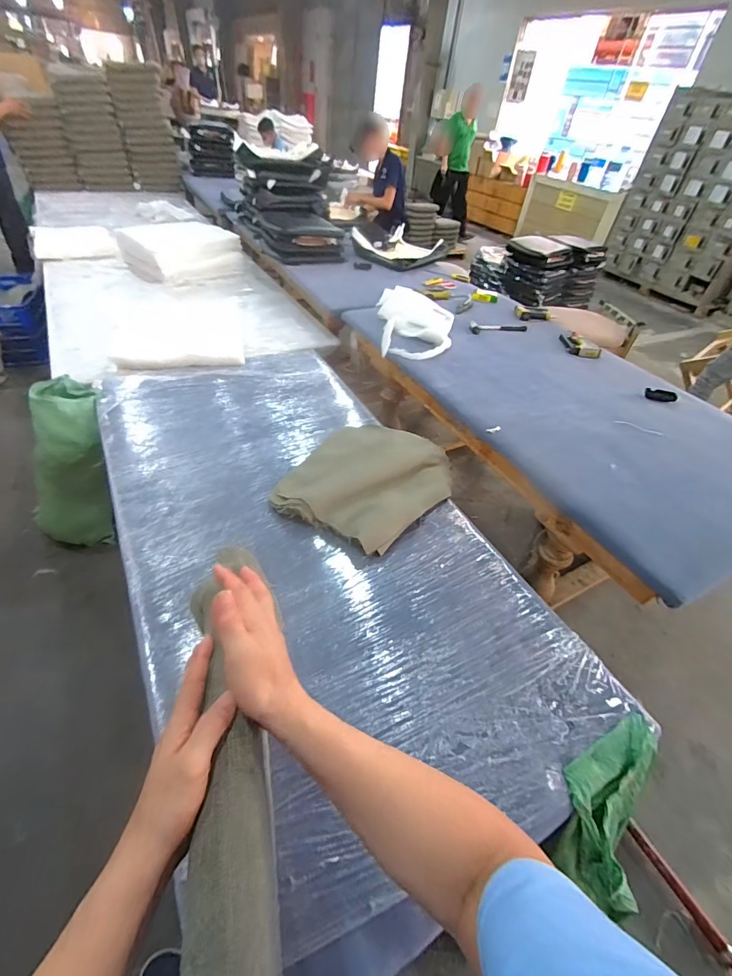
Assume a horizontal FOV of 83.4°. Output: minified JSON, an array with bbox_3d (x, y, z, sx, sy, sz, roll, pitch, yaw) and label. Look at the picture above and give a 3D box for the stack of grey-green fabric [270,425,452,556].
[{"bbox_3d":[0.011,-0.030,1.270,0.450,0.076,0.487,22,45,15],"label":"stack of grey-green fabric"}]

